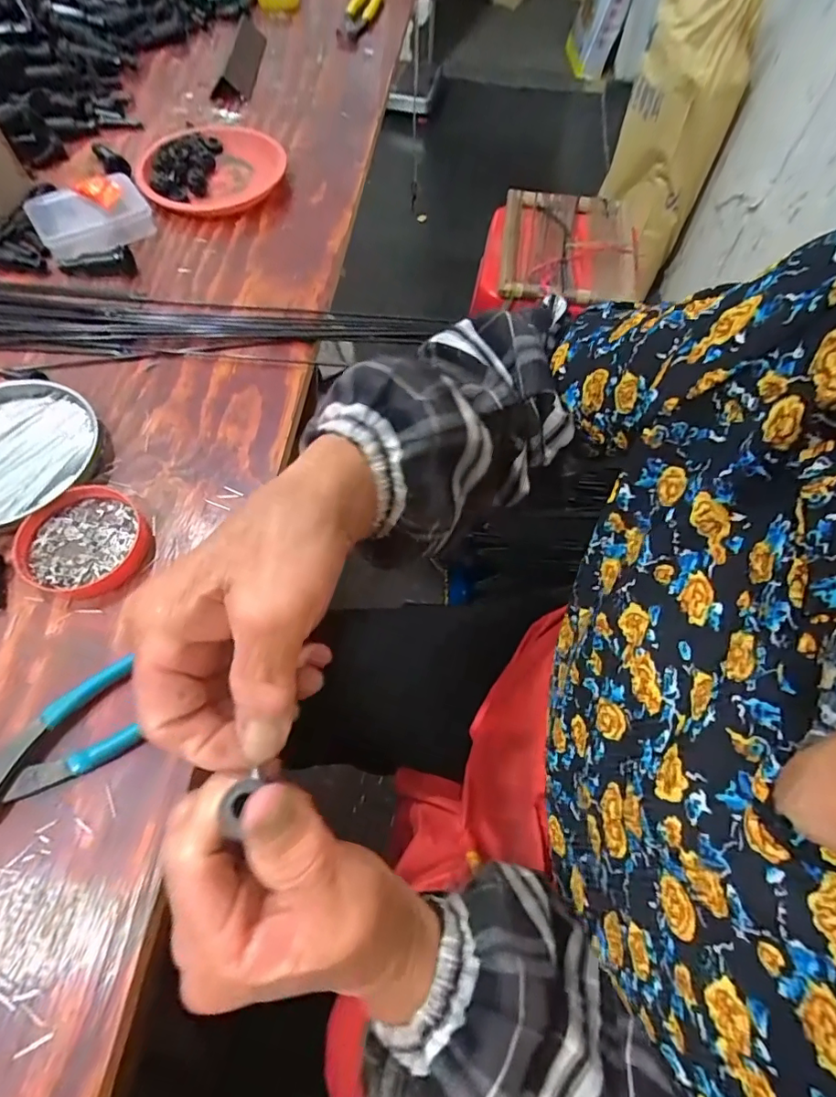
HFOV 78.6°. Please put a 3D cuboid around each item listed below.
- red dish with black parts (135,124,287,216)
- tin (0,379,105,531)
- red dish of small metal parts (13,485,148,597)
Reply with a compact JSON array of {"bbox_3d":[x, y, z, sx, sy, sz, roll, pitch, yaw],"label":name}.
[{"bbox_3d":[-0.219,-0.409,0.548,0.136,0.023,0.144,1,64,-2],"label":"red dish with black parts"},{"bbox_3d":[-0.309,-0.072,0.381,0.123,0.016,0.130,1,64,-2],"label":"tin"},{"bbox_3d":[-0.230,-0.006,0.353,0.076,0.017,0.078,1,64,-2],"label":"red dish of small metal parts"}]

